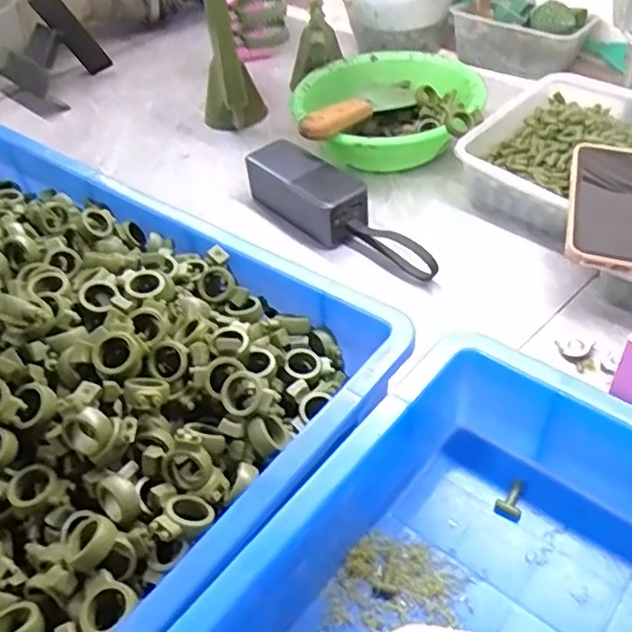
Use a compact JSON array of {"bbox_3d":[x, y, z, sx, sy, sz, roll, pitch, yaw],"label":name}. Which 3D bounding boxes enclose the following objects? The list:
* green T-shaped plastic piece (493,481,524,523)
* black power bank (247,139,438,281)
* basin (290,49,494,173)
[{"bbox_3d":[0.123,0.114,0.392,0.016,0.005,0.026,22,52,26],"label":"green T-shaped plastic piece"},{"bbox_3d":[0.019,-0.095,0.588,0.060,0.057,0.217,-33,50,-23],"label":"black power bank"},{"bbox_3d":[0.079,-0.222,0.697,0.194,0.067,0.194,-4,45,4],"label":"basin"}]

